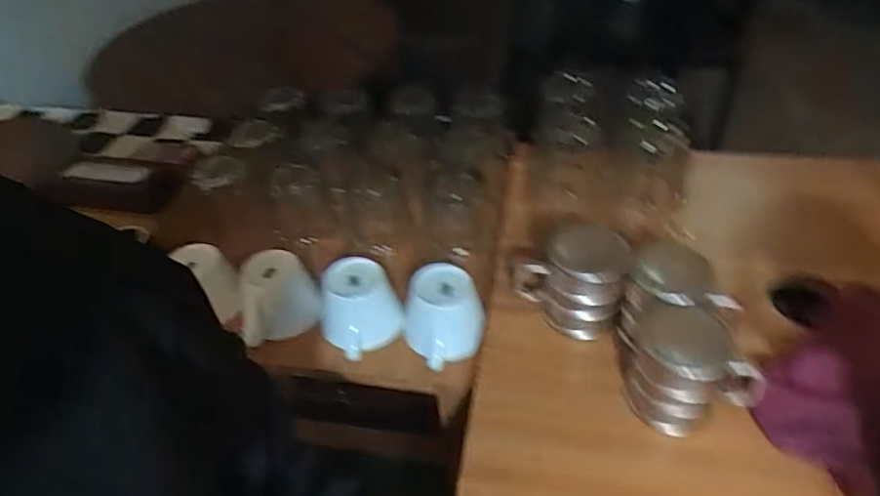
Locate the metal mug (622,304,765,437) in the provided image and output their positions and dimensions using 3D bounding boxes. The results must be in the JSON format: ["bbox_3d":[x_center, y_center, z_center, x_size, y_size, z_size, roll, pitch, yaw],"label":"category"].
[{"bbox_3d":[0.214,0.100,0.508,0.104,0.088,0.094,31,54,32],"label":"metal mug"}]

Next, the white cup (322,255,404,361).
[{"bbox_3d":[-0.090,0.062,0.635,0.078,0.065,0.079,-3,43,3],"label":"white cup"}]

